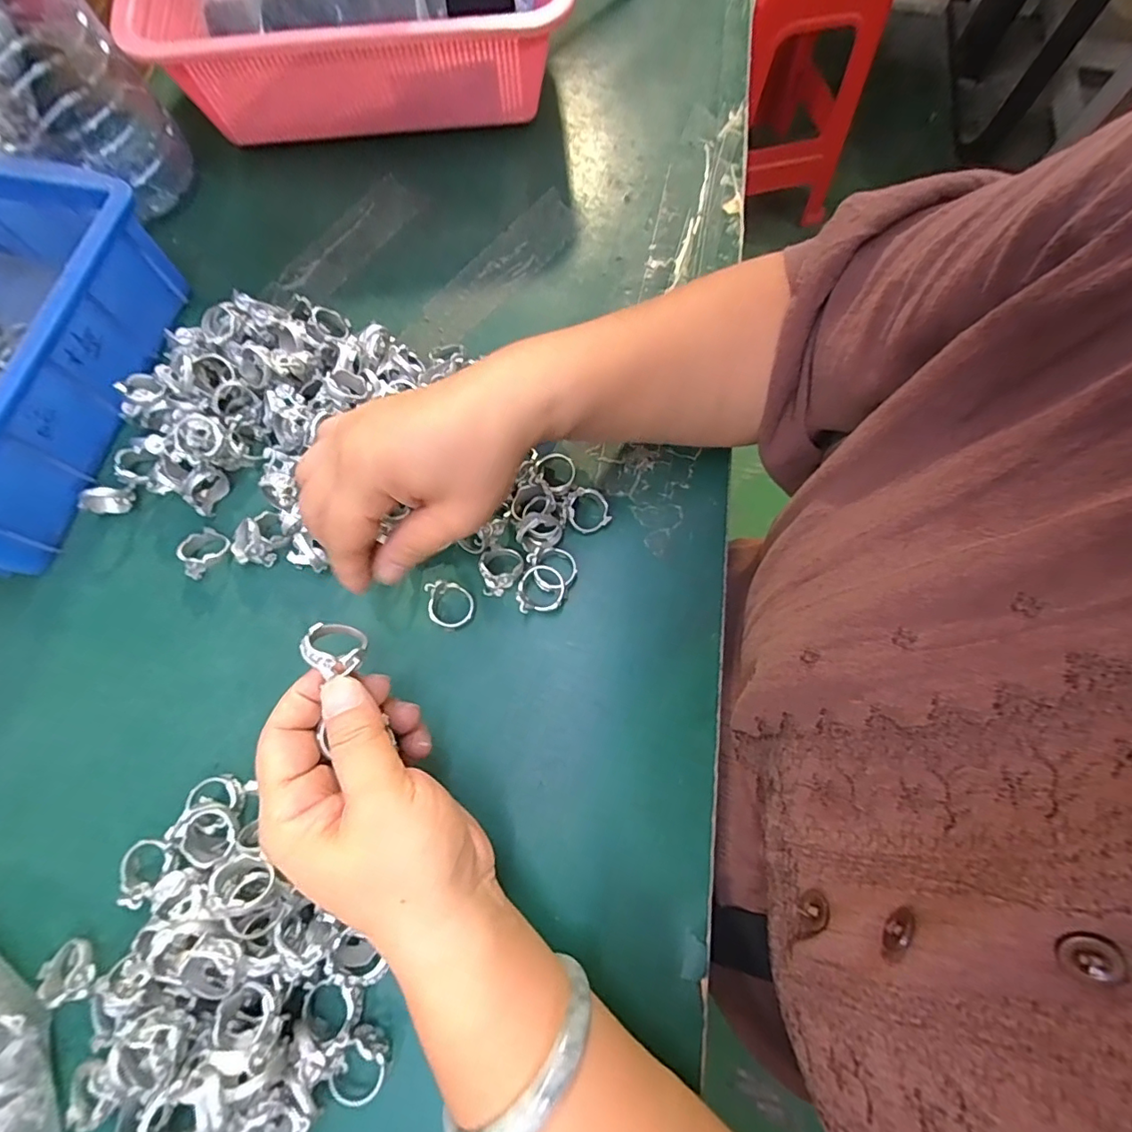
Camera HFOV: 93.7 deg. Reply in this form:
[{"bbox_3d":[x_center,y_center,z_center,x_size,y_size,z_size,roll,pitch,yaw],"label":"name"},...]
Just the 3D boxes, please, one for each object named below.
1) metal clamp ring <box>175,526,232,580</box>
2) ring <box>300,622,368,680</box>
[{"bbox_3d":[-0.211,-0.008,0.309,0.025,0.016,0.030,25,74,9],"label":"metal clamp ring"},{"bbox_3d":[-0.096,0.033,0.221,0.024,0.008,0.024,18,32,-12],"label":"ring"}]

